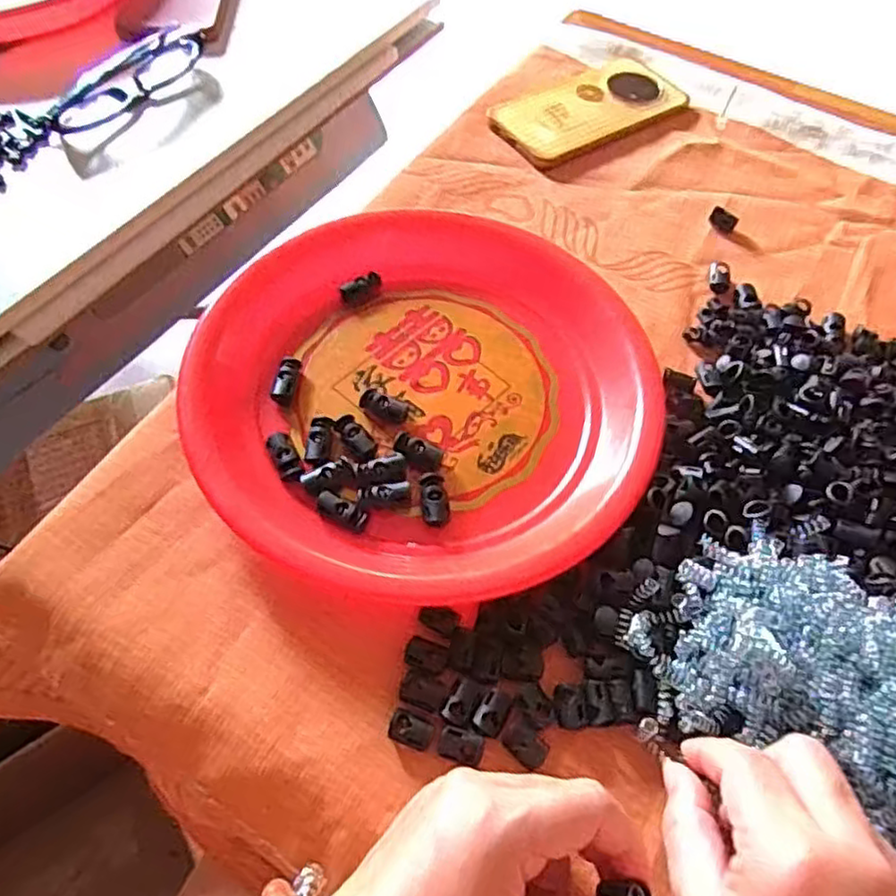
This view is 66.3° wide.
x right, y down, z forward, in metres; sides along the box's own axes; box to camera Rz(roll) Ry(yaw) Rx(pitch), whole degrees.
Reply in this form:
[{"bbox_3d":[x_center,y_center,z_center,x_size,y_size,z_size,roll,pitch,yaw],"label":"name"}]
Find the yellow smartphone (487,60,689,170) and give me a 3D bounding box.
[{"bbox_3d":[0.114,-0.275,0.553,0.163,0.008,0.077,-32,67,-20],"label":"yellow smartphone"}]

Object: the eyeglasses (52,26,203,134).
[{"bbox_3d":[-0.229,-0.265,0.493,0.032,0.023,0.131,31,63,14],"label":"eyeglasses"}]

